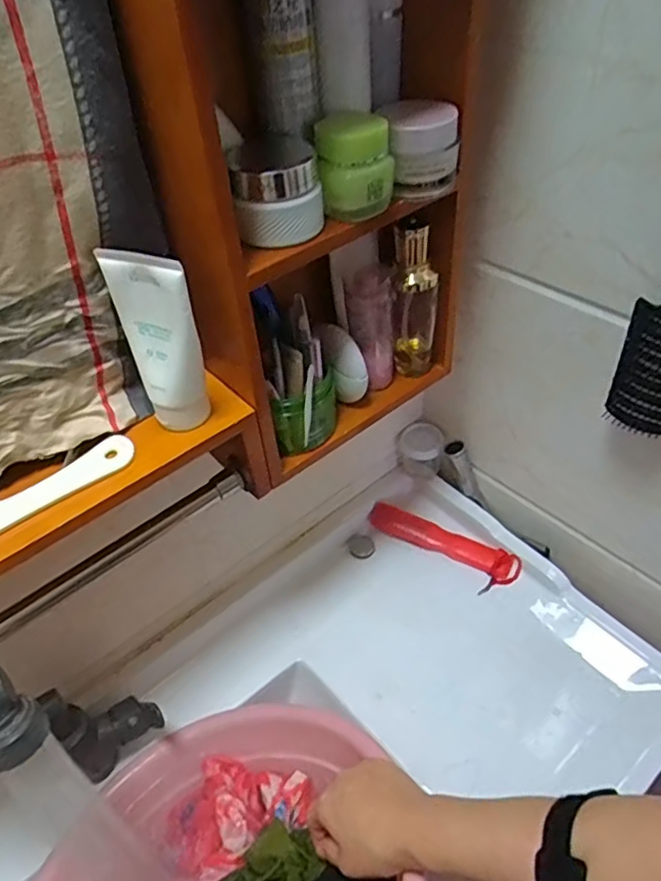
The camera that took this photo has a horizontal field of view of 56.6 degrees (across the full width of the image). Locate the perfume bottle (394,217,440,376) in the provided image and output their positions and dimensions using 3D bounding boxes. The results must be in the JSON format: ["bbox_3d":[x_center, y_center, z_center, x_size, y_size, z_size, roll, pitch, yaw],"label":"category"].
[{"bbox_3d":[0.083,-0.132,0.596,0.040,0.168,0.025,6,46,11],"label":"perfume bottle"}]

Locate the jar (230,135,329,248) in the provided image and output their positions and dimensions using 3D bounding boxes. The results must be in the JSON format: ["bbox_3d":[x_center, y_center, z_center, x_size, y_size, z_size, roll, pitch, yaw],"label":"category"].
[{"bbox_3d":[-0.037,-0.184,0.451,0.061,0.053,0.075,-4,45,2],"label":"jar"}]

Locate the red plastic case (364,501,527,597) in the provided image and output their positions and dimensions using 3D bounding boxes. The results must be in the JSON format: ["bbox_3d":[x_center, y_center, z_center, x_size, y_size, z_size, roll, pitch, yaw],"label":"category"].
[{"bbox_3d":[0.151,0.140,0.842,0.213,0.030,0.049,24,52,26],"label":"red plastic case"}]

